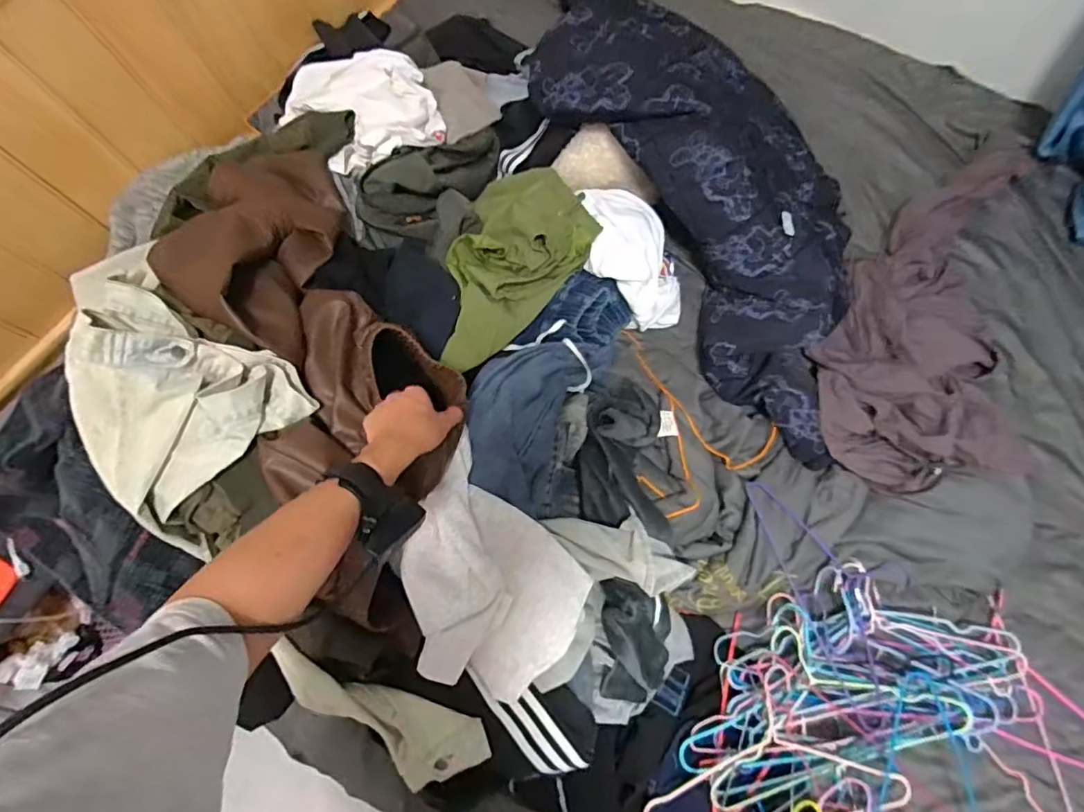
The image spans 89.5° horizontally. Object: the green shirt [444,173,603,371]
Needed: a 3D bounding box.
[{"bbox_3d":[-0.028,-0.248,0.892,0.205,0.118,0.412,9,74,6],"label":"green shirt"}]

